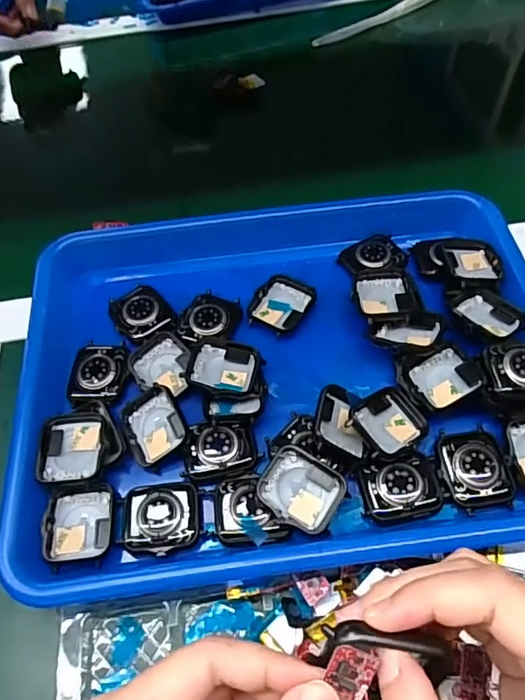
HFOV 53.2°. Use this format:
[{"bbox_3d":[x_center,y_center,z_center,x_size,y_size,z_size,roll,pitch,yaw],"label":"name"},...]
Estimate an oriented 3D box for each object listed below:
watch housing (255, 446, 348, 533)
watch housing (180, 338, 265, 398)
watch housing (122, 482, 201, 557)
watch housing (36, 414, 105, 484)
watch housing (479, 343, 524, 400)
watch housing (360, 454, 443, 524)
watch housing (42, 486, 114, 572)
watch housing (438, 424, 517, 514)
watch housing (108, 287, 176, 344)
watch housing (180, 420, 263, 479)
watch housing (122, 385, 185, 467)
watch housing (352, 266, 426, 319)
[{"bbox_3d":[0.021,0.075,0.284,0.041,0.010,0.037,36,70,8],"label":"watch housing"},{"bbox_3d":[-0.024,0.013,0.327,0.044,0.014,0.037,11,58,11],"label":"watch housing"},{"bbox_3d":[-0.056,0.089,0.286,0.041,0.010,0.039,-4,56,1],"label":"watch housing"},{"bbox_3d":[-0.109,0.057,0.306,0.036,0.014,0.041,-5,56,1],"label":"watch housing"},{"bbox_3d":[0.150,0.012,0.303,0.047,0.014,0.031,-6,56,0],"label":"watch housing"},{"bbox_3d":[0.076,0.074,0.285,0.043,0.005,0.032,-12,56,-4],"label":"watch housing"},{"bbox_3d":[-0.100,0.096,0.288,0.035,0.013,0.041,-4,56,2],"label":"watch housing"},{"bbox_3d":[0.118,0.065,0.291,0.036,0.008,0.044,-6,56,0],"label":"watch housing"},{"bbox_3d":[-0.084,-0.026,0.360,0.037,0.006,0.047,-33,60,-17],"label":"watch housing"},{"bbox_3d":[-0.025,0.056,0.302,0.042,0.009,0.030,-7,56,0],"label":"watch housing"},{"bbox_3d":[-0.066,0.041,0.311,0.032,0.015,0.044,-24,58,-12],"label":"watch housing"},{"bbox_3d":[0.082,-0.035,0.343,0.044,0.012,0.044,-2,56,3],"label":"watch housing"}]

